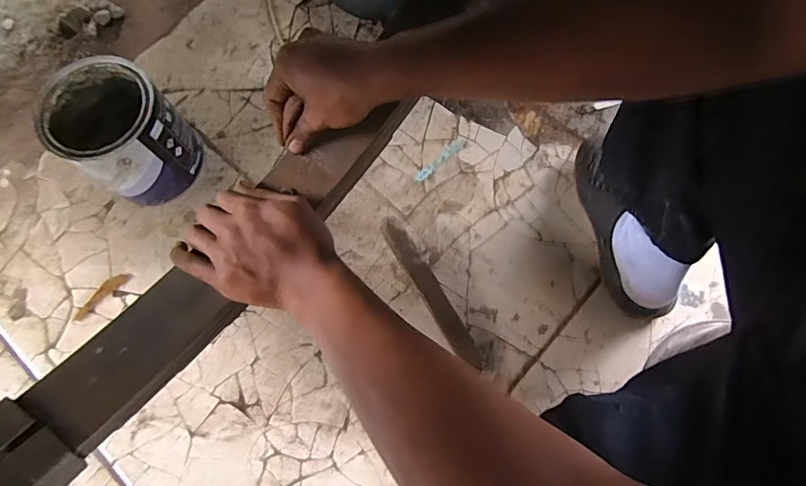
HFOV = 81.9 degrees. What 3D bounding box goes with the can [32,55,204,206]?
[{"bbox_3d":[-0.395,-0.156,0.664,0.153,0.155,0.162,-35,78,-10],"label":"can"}]

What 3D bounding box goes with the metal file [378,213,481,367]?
[{"bbox_3d":[0.037,0.064,0.633,0.032,0.012,0.225,-30,83,-17],"label":"metal file"}]

